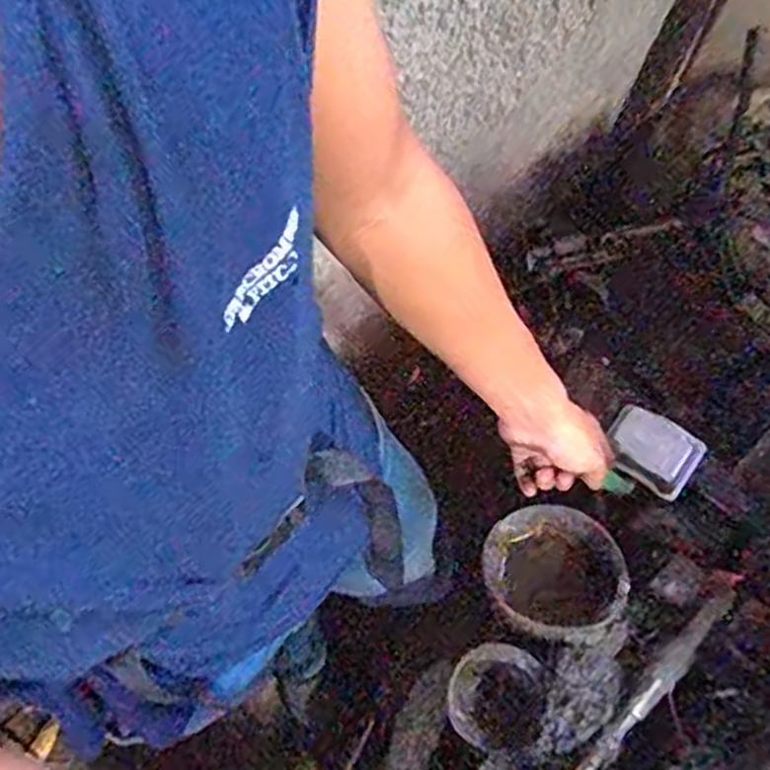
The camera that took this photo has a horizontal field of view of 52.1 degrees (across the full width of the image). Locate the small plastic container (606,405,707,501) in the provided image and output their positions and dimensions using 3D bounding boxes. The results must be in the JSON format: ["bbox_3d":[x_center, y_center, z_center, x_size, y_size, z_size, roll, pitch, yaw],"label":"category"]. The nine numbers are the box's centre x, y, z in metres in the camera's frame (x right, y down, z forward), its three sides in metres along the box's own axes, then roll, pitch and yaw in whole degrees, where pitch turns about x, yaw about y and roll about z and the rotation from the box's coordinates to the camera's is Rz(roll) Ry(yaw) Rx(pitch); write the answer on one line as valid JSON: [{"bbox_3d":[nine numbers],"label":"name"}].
[{"bbox_3d":[0.259,0.060,0.762,0.085,0.018,0.070,35,69,17],"label":"small plastic container"}]

